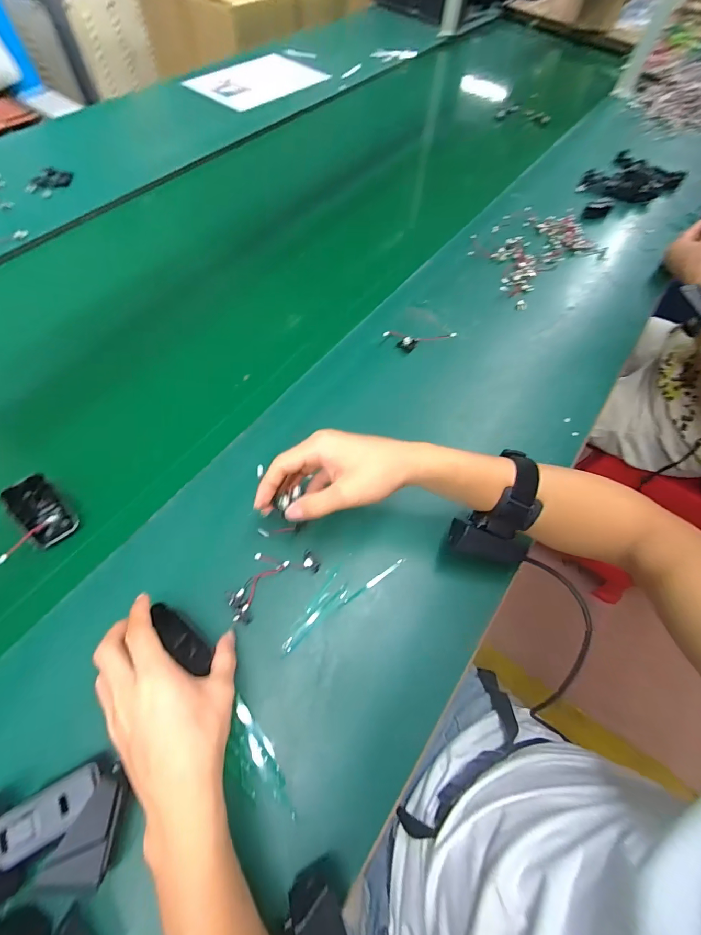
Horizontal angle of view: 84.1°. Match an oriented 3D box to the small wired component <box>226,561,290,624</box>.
[{"bbox_3d":[-0.094,0.119,0.389,0.029,0.014,0.070,30,66,12],"label":"small wired component"}]

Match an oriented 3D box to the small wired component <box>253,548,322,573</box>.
[{"bbox_3d":[-0.066,0.093,0.404,0.069,0.015,0.019,9,63,2],"label":"small wired component"}]

